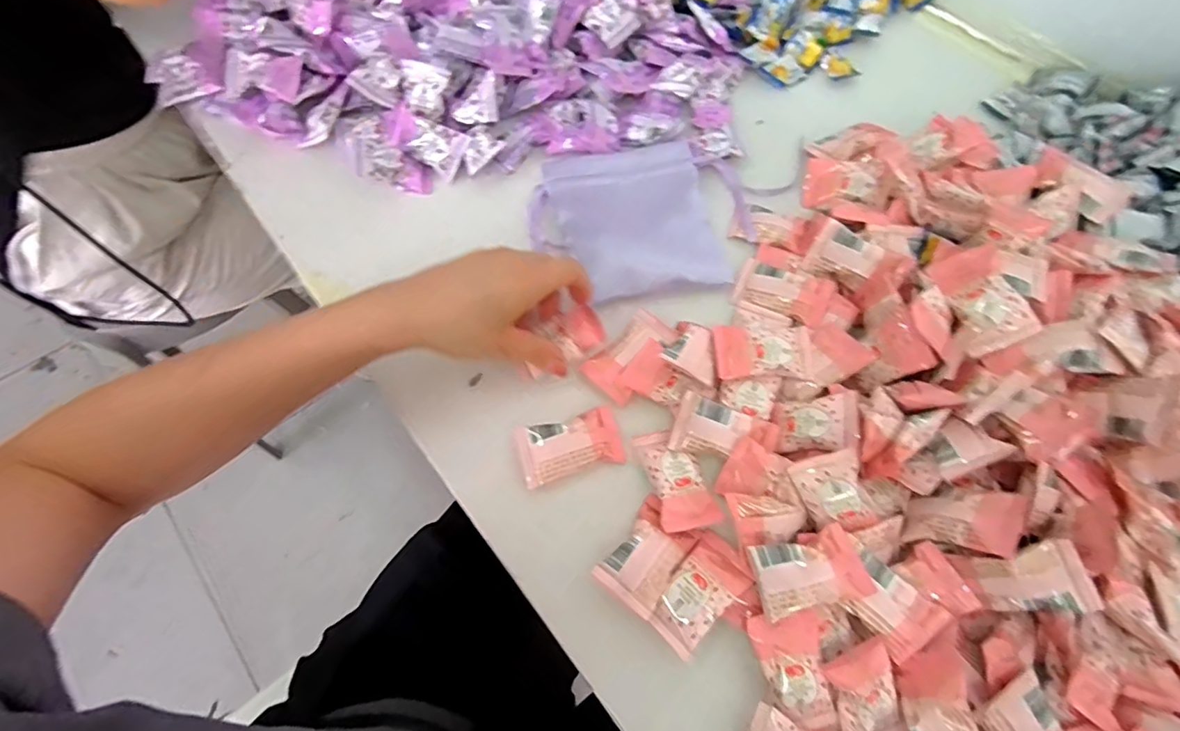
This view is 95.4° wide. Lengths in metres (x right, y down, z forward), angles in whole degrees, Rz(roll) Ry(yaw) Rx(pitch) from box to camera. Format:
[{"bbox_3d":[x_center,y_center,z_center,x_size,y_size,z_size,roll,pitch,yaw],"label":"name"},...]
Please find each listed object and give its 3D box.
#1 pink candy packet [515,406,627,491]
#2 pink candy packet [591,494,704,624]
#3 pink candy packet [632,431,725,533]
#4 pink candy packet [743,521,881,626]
[{"bbox_3d":[-0.013,0.053,0.362,0.068,0.010,0.041,-14,67,-9],"label":"pink candy packet"},{"bbox_3d":[0.036,0.118,0.334,0.040,0.016,0.063,37,69,13],"label":"pink candy packet"},{"bbox_3d":[0.057,0.074,0.354,0.038,0.011,0.066,-12,67,-8],"label":"pink candy packet"},{"bbox_3d":[0.128,0.120,0.312,0.061,0.016,0.041,-13,67,-8],"label":"pink candy packet"}]

